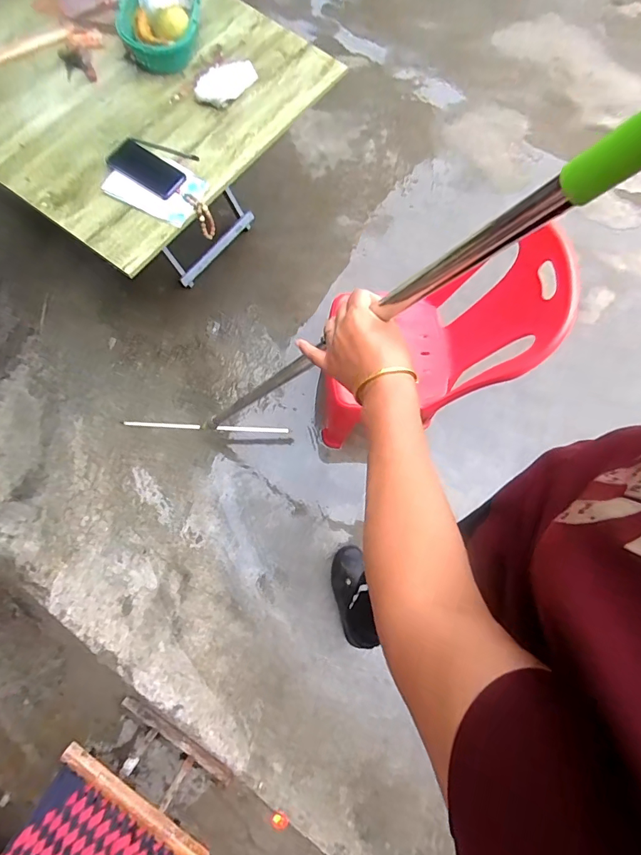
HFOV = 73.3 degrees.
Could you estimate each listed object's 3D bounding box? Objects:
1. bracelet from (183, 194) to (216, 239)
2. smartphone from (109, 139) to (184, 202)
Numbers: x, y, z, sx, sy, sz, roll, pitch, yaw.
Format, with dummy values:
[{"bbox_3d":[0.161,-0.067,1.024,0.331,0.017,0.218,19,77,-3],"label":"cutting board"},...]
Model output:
[{"bbox_3d":[-0.268,-0.483,0.983,0.034,0.102,0.034,-41,47,-14],"label":"bracelet"},{"bbox_3d":[-0.387,-0.575,0.958,0.171,0.016,0.086,35,74,6],"label":"smartphone"}]

